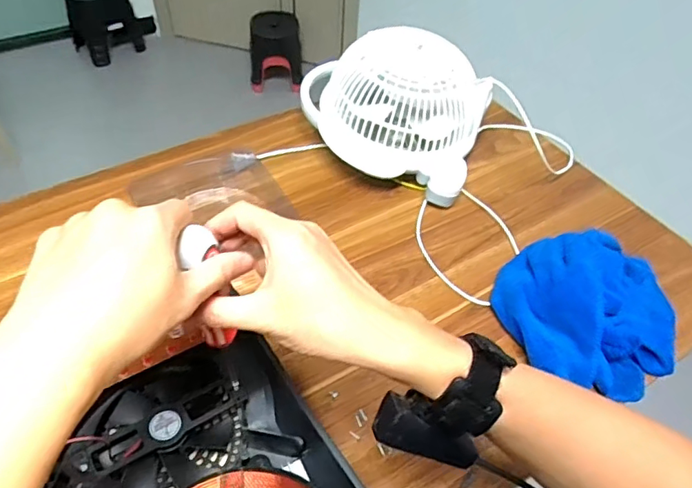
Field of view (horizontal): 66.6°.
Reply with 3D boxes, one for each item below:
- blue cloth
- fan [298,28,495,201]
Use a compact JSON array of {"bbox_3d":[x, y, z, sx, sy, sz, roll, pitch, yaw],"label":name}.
[{"bbox_3d":[0.264,0.071,0.566,0.191,0.086,0.162,14,50,8],"label":"blue cloth"},{"bbox_3d":[0.055,-0.185,0.712,0.259,0.143,0.179,22,51,14],"label":"fan"}]

